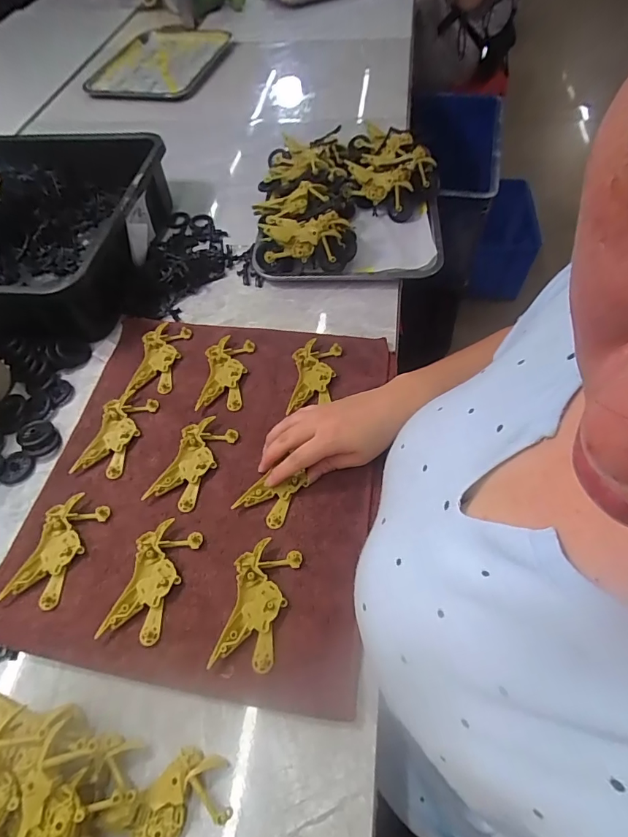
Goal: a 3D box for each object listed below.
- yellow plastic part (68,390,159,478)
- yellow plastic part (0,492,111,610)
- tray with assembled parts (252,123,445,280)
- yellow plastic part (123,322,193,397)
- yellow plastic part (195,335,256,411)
[{"bbox_3d":[-0.216,0.016,0.475,0.051,0.012,0.102,13,58,11],"label":"yellow plastic part"},{"bbox_3d":[-0.239,0.121,0.407,0.053,0.010,0.098,12,58,10],"label":"yellow plastic part"},{"bbox_3d":[0.050,-0.328,0.655,0.265,0.072,0.314,0,56,3],"label":"tray with assembled parts"},{"bbox_3d":[-0.189,-0.072,0.530,0.052,0.013,0.108,3,56,5],"label":"yellow plastic part"},{"bbox_3d":[-0.104,-0.053,0.511,0.051,0.017,0.099,4,57,6],"label":"yellow plastic part"}]

